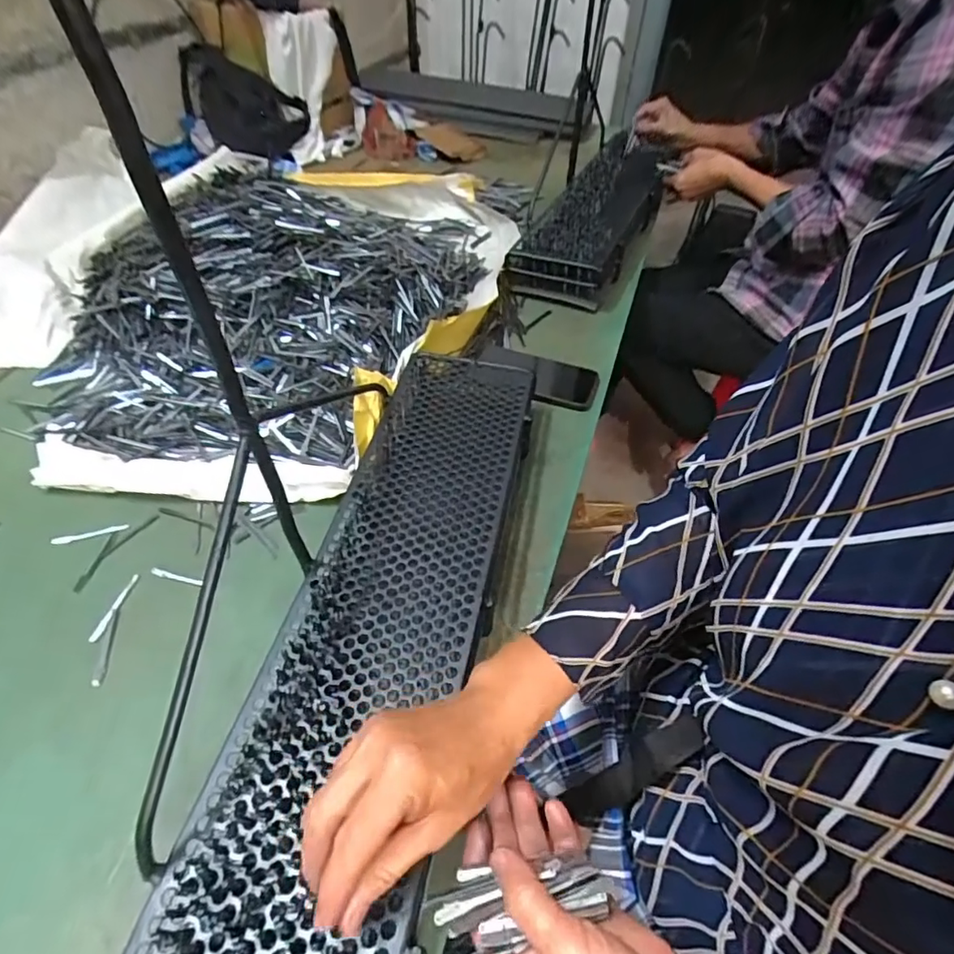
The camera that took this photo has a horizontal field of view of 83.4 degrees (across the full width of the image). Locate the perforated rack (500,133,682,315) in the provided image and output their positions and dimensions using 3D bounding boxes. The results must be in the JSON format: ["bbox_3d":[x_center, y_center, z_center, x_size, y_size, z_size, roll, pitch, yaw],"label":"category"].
[{"bbox_3d":[0.211,-0.460,0.928,0.152,0.095,0.483,18,51,14],"label":"perforated rack"}]

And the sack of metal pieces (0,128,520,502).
[{"bbox_3d":[-0.378,-0.318,0.798,0.789,0.102,0.780,15,48,11],"label":"sack of metal pieces"}]

